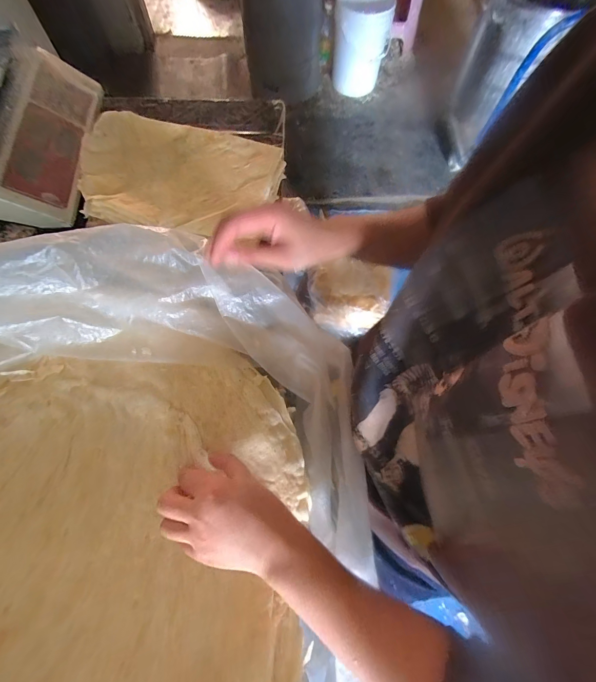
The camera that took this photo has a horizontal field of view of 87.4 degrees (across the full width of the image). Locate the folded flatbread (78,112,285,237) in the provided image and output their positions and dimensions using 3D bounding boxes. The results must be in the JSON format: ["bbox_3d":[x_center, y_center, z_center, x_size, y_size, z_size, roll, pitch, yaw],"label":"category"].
[{"bbox_3d":[-0.183,-0.261,0.485,0.308,0.037,0.202,6,68,1],"label":"folded flatbread"}]

